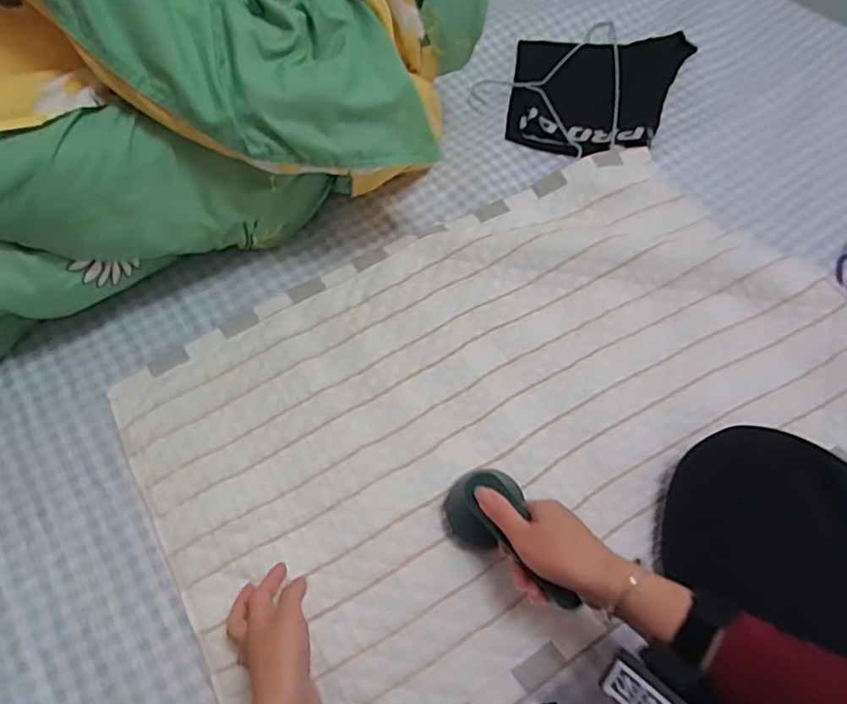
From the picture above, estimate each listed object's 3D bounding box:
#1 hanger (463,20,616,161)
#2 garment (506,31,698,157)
[{"bbox_3d":[0.183,-0.418,0.881,0.216,0.026,0.306,6,61,7],"label":"hanger"},{"bbox_3d":[0.261,-0.390,0.867,0.251,0.022,0.261,7,61,7],"label":"garment"}]

